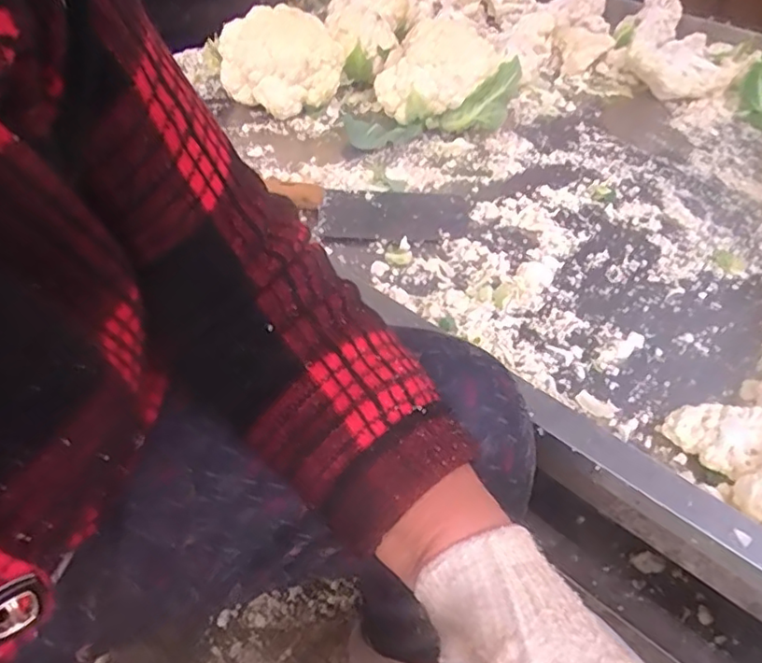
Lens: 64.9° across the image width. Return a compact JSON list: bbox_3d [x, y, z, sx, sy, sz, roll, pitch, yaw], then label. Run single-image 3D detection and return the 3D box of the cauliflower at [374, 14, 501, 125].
[{"bbox_3d":[0.084,-0.384,0.885,0.159,0.133,0.184,9,46,7],"label":"cauliflower"}]

